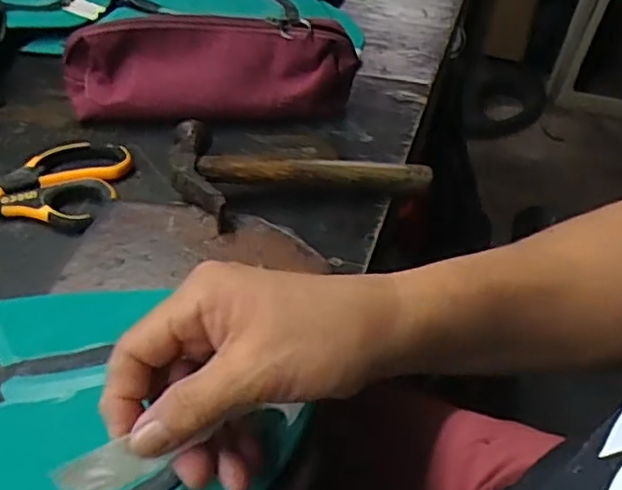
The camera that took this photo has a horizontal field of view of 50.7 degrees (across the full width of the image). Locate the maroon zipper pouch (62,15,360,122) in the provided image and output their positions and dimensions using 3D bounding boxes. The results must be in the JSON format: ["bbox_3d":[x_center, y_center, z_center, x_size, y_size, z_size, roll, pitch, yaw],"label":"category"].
[{"bbox_3d":[-0.080,-0.142,0.526,0.232,0.061,0.054,-3,47,-4],"label":"maroon zipper pouch"}]

